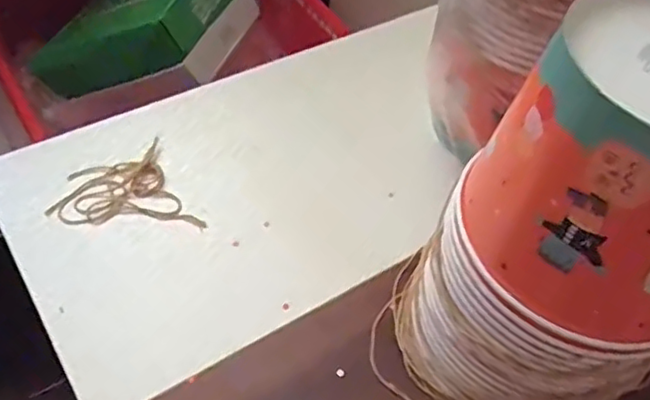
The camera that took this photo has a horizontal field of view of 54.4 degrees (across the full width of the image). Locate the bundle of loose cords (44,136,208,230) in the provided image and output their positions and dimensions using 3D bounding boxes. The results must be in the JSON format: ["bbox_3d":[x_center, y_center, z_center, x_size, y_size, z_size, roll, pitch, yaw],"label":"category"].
[{"bbox_3d":[-0.177,0.002,0.549,0.107,0.010,0.097,-22,56,-20],"label":"bundle of loose cords"}]

